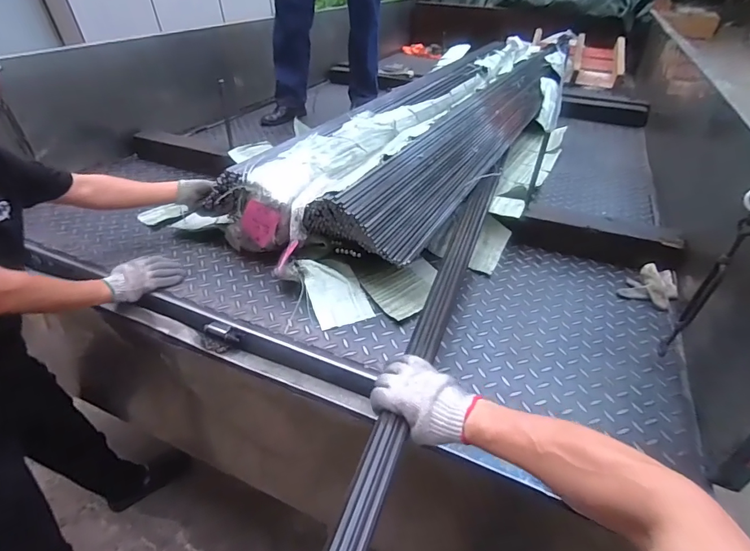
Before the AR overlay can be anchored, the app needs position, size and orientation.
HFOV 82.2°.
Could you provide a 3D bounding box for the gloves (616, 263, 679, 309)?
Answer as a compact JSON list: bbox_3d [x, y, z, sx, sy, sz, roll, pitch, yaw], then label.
[{"bbox_3d":[0.681,0.021,1.053,0.109,0.044,0.149,32,49,31],"label":"gloves"}]

